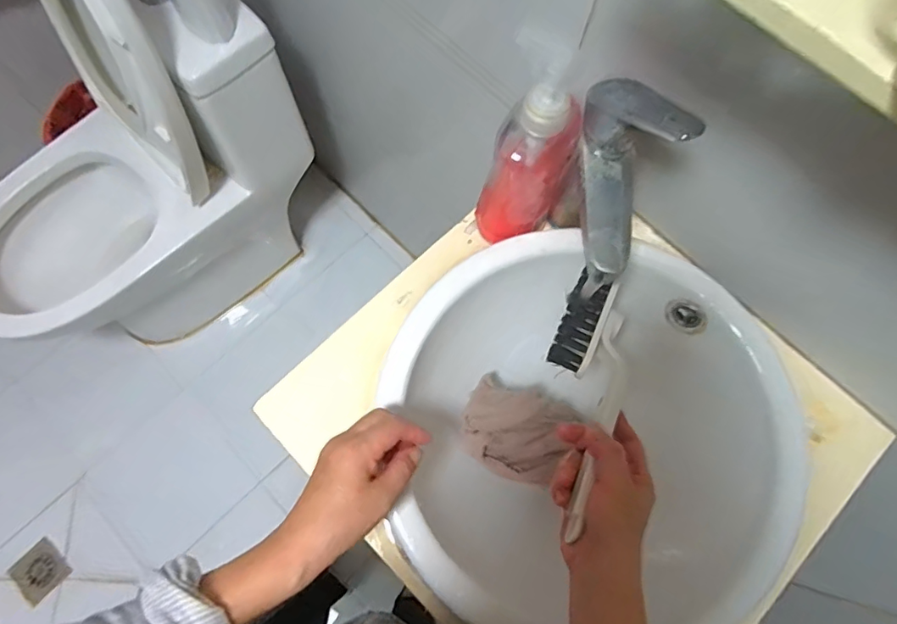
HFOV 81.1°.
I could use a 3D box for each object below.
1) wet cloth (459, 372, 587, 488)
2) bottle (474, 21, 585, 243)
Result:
[{"bbox_3d":[0.068,0.114,0.519,0.103,0.033,0.091,24,74,5],"label":"wet cloth"},{"bbox_3d":[0.070,-0.130,0.462,0.073,0.196,0.074,24,74,5],"label":"bottle"}]

